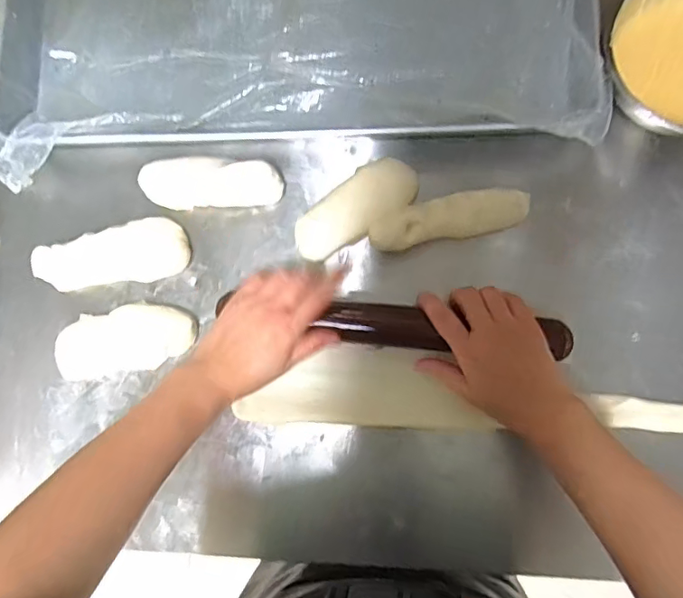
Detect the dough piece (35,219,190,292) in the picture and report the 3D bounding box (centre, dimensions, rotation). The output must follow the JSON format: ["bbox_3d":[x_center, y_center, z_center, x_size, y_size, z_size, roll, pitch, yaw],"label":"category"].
[{"bbox_3d":[-0.231,-0.042,0.529,0.151,0.021,0.058,-12,81,2],"label":"dough piece"}]

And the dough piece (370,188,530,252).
[{"bbox_3d":[0.103,-0.077,0.495,0.151,0.020,0.040,-13,81,1],"label":"dough piece"}]

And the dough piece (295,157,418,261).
[{"bbox_3d":[0.014,-0.087,0.524,0.132,0.030,0.055,-38,81,-3],"label":"dough piece"}]

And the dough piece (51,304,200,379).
[{"bbox_3d":[-0.218,0.041,0.524,0.141,0.028,0.063,-8,81,2],"label":"dough piece"}]

